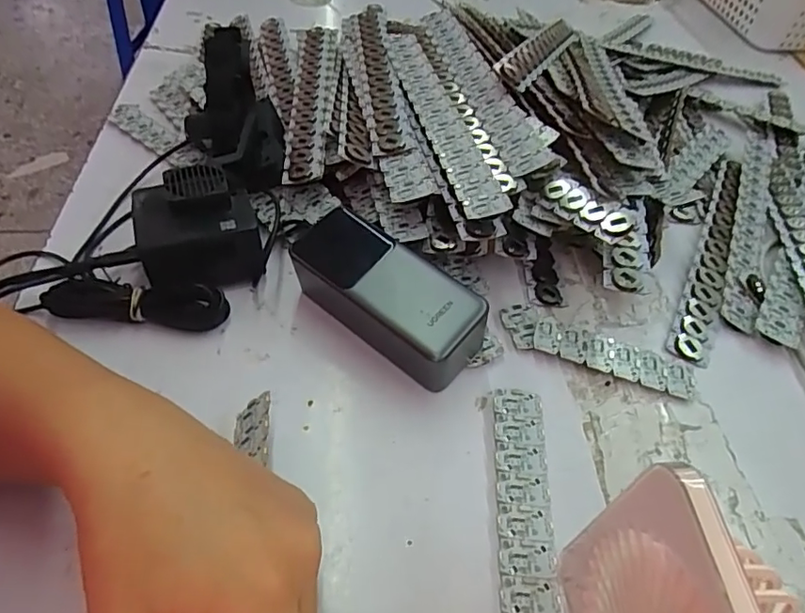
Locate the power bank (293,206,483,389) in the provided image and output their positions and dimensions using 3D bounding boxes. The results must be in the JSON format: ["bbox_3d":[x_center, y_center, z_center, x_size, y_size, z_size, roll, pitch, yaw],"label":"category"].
[{"bbox_3d":[-0.014,-0.004,0.354,0.133,0.055,0.061,32,56,20],"label":"power bank"}]

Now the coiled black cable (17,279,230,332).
[{"bbox_3d":[-0.176,-0.003,0.359,0.116,0.025,0.027,1,51,-4],"label":"coiled black cable"}]

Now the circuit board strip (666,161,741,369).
[{"bbox_3d":[0.253,-0.049,0.441,0.027,0.011,0.242,25,53,15],"label":"circuit board strip"}]

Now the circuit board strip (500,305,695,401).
[{"bbox_3d":[0.132,0.029,0.370,0.129,0.009,0.033,18,52,10],"label":"circuit board strip"}]

